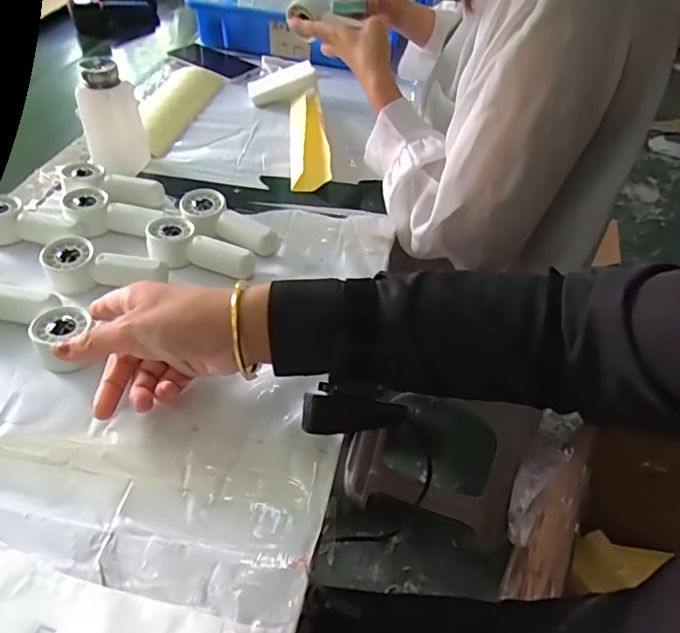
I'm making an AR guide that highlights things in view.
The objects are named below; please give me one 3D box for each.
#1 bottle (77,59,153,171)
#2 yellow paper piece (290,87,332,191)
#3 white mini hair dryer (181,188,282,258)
[{"bbox_3d":[-0.266,-0.225,0.631,0.051,0.124,0.056,22,46,17],"label":"bottle"},{"bbox_3d":[-0.043,-0.245,0.733,0.049,0.027,0.252,-1,44,-5],"label":"yellow paper piece"},{"bbox_3d":[-0.121,-0.094,0.565,0.113,0.035,0.047,29,49,23],"label":"white mini hair dryer"}]

